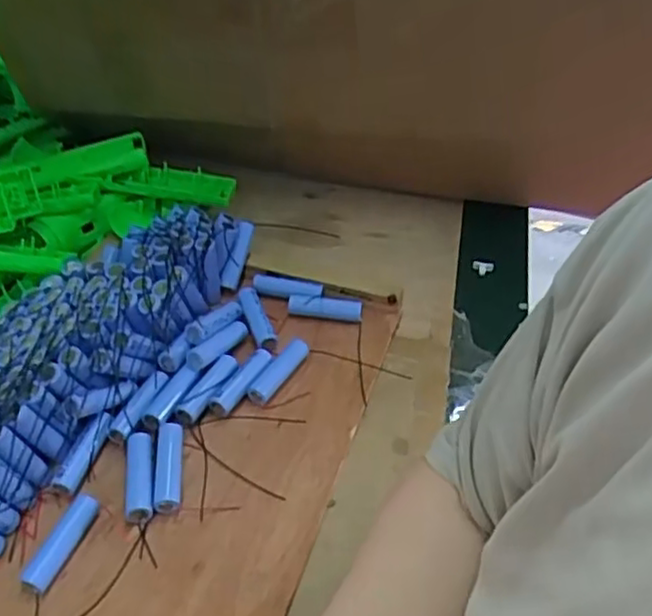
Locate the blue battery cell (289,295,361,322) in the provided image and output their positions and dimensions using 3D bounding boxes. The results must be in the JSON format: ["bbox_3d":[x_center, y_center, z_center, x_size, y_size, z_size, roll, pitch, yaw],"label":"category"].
[{"bbox_3d":[-0.002,-0.001,0.645,0.068,0.013,0.015,7,43,8],"label":"blue battery cell"}]

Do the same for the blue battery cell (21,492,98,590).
[{"bbox_3d":[-0.175,0.157,0.469,0.018,0.019,0.068,14,44,15],"label":"blue battery cell"}]

